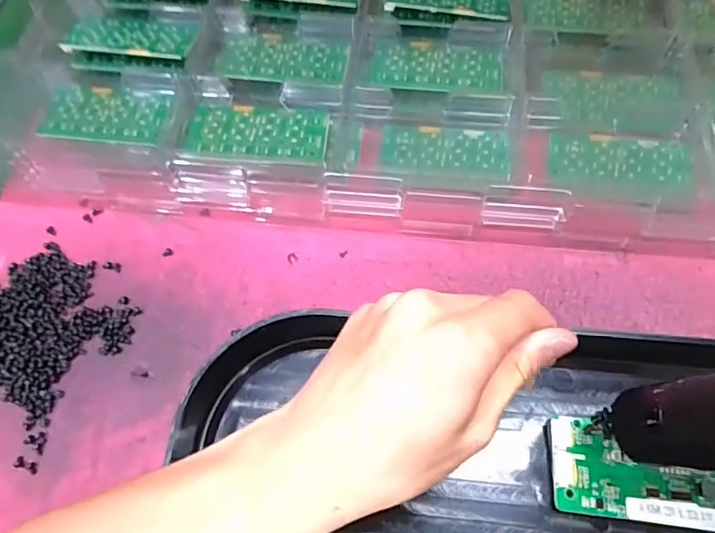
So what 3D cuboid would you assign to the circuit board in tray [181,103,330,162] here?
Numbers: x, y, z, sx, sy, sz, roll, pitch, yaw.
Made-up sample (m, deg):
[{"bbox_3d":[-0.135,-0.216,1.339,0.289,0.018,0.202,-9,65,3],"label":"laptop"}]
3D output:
[{"bbox_3d":[-0.068,-0.093,0.361,0.094,0.004,0.046,3,62,2],"label":"circuit board in tray"}]

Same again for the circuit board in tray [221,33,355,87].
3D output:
[{"bbox_3d":[-0.054,-0.156,0.393,0.094,0.005,0.046,5,65,4],"label":"circuit board in tray"}]

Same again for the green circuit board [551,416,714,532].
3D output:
[{"bbox_3d":[0.150,0.108,0.274,0.093,0.009,0.046,6,65,5],"label":"green circuit board"}]

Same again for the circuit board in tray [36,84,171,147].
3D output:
[{"bbox_3d":[-0.181,-0.110,0.380,0.090,0.009,0.051,5,65,4],"label":"circuit board in tray"}]

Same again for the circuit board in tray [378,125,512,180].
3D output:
[{"bbox_3d":[0.061,-0.081,0.367,0.089,0.004,0.039,7,66,5],"label":"circuit board in tray"}]

